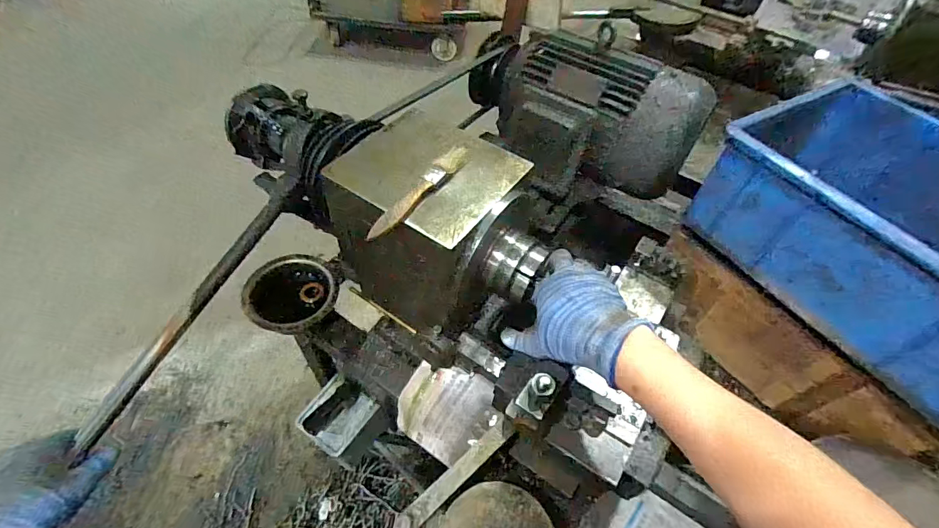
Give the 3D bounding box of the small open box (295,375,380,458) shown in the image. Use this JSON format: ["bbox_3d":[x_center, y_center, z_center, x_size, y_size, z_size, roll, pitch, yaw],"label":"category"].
[{"bbox_3d":[-0.195,0.221,0.643,0.082,0.024,0.089,25,54,15],"label":"small open box"}]

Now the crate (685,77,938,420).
[{"bbox_3d":[0.518,-0.038,0.514,0.307,0.140,0.391,-24,57,-22],"label":"crate"}]

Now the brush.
[{"bbox_3d":[-0.049,-0.074,0.433,0.020,0.012,0.147,31,56,19],"label":"brush"}]

